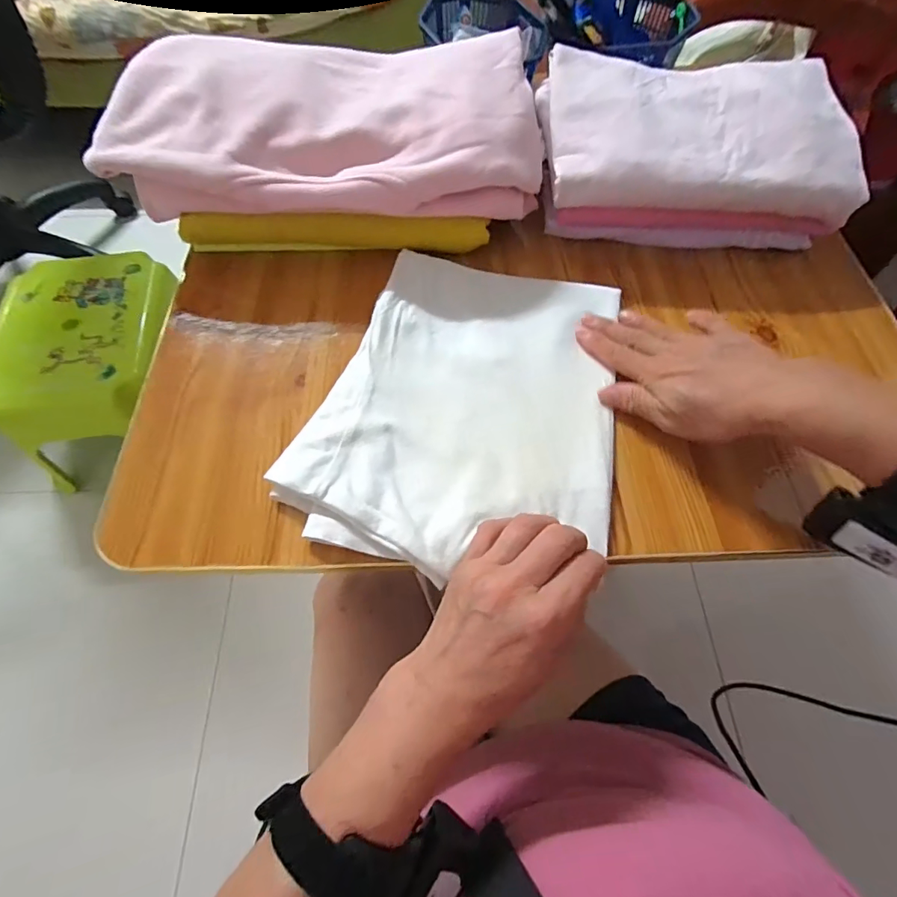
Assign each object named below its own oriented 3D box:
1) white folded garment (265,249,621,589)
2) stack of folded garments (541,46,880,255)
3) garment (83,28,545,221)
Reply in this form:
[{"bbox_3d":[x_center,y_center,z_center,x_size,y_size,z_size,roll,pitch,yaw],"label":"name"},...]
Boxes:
[{"bbox_3d":[0.021,-0.036,0.340,0.204,0.015,0.259,18,64,9],"label":"white folded garment"},{"bbox_3d":[0.213,-0.277,0.433,0.256,0.073,0.190,2,63,1],"label":"stack of folded garments"},{"bbox_3d":[-0.100,-0.270,0.397,0.351,0.063,0.177,-1,63,-1],"label":"garment"}]

